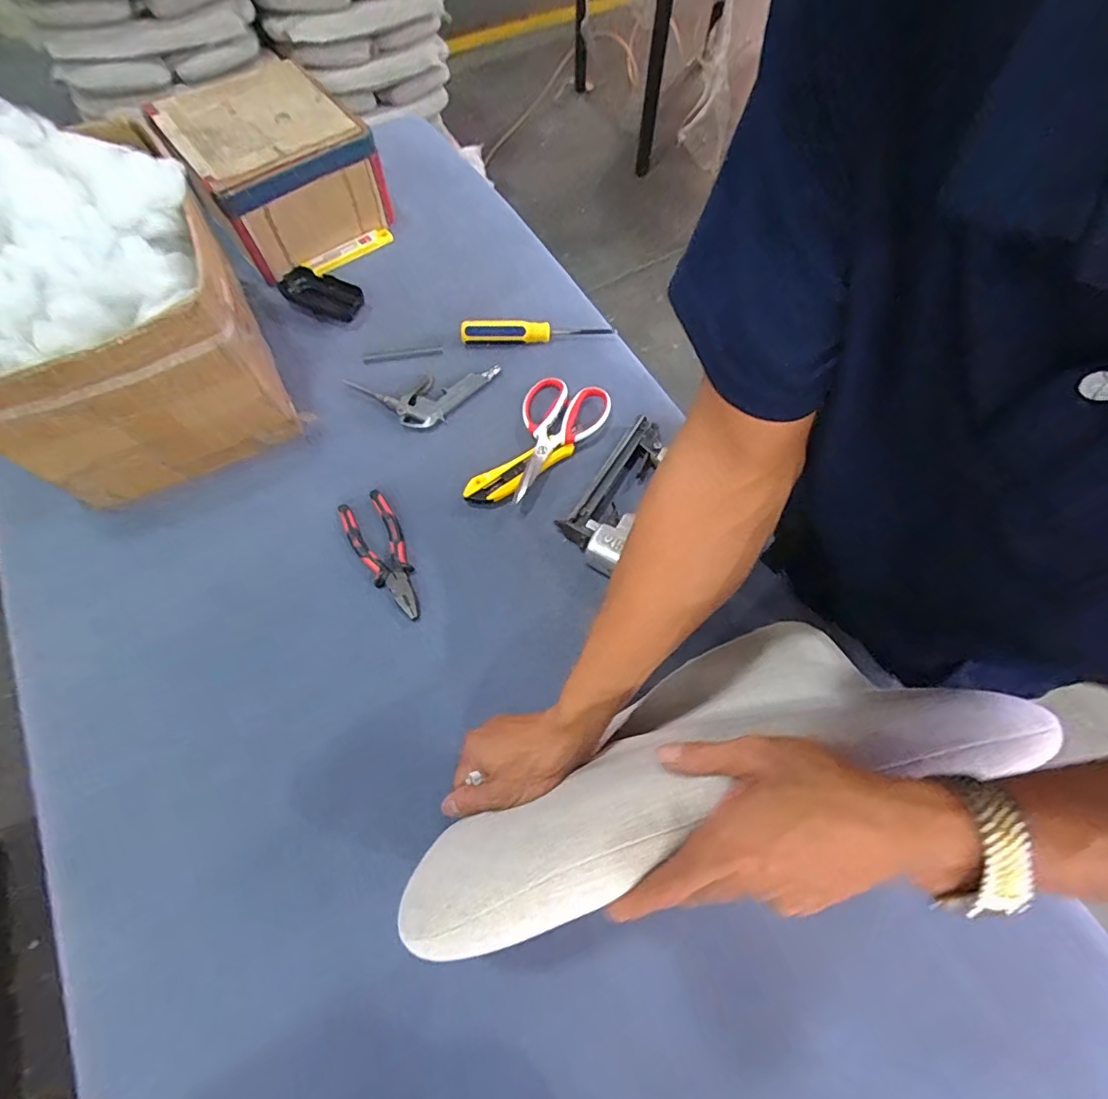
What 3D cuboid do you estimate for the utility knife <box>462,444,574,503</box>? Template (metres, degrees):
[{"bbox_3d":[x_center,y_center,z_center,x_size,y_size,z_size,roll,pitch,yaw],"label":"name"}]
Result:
[{"bbox_3d":[-0.038,-0.088,0.598,0.134,0.016,0.035,-31,70,-12],"label":"utility knife"}]

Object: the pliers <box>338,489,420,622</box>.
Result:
[{"bbox_3d":[-0.177,0.005,0.560,0.053,0.012,0.152,-30,70,-12],"label":"pliers"}]

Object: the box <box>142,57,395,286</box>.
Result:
[{"bbox_3d":[-0.366,-0.505,0.704,0.211,0.148,0.215,-33,71,-13],"label":"box"}]

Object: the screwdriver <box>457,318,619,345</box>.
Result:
[{"bbox_3d":[-0.021,-0.281,0.673,0.190,0.027,0.034,-2,67,-1],"label":"screwdriver"}]

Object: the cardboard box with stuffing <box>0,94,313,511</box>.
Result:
[{"bbox_3d":[-0.454,-0.242,0.542,0.256,0.230,0.282,-28,70,-11],"label":"cardboard box with stuffing"}]

